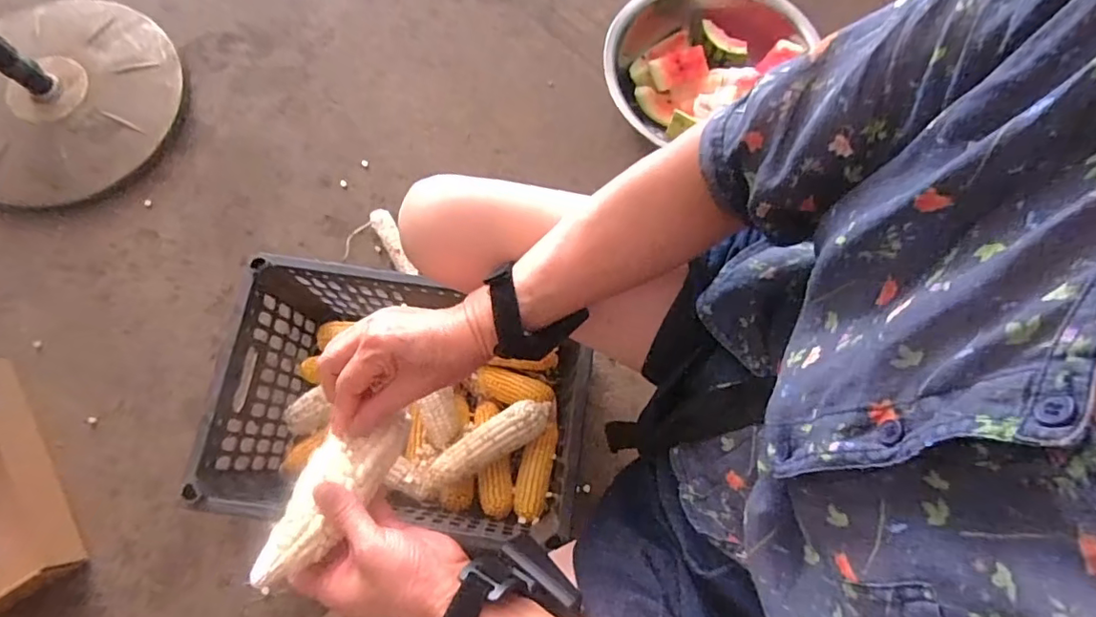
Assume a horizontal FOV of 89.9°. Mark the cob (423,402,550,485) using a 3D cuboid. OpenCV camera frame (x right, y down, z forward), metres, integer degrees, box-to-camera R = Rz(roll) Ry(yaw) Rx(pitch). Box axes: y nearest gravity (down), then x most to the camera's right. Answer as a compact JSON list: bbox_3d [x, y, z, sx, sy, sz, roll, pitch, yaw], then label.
[{"bbox_3d":[-0.085,0.189,0.775,0.195,0.051,0.055,-30,78,-9],"label":"cob"}]

